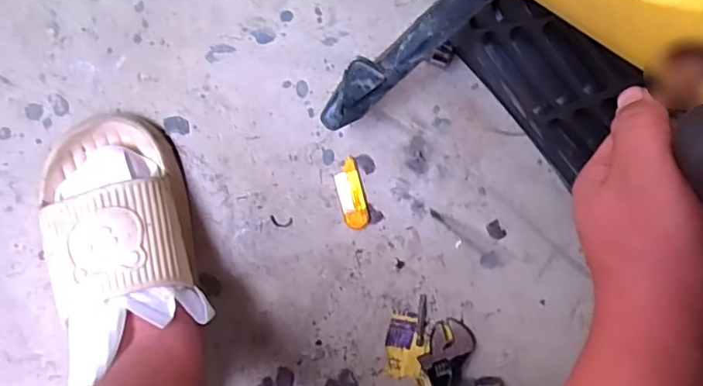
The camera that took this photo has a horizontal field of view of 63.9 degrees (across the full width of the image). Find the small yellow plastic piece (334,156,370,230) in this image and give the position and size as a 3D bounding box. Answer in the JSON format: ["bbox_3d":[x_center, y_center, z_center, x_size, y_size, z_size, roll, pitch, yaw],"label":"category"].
[{"bbox_3d":[0.000,0.002,0.530,0.025,0.010,0.066,-14,97,-6],"label":"small yellow plastic piece"}]

